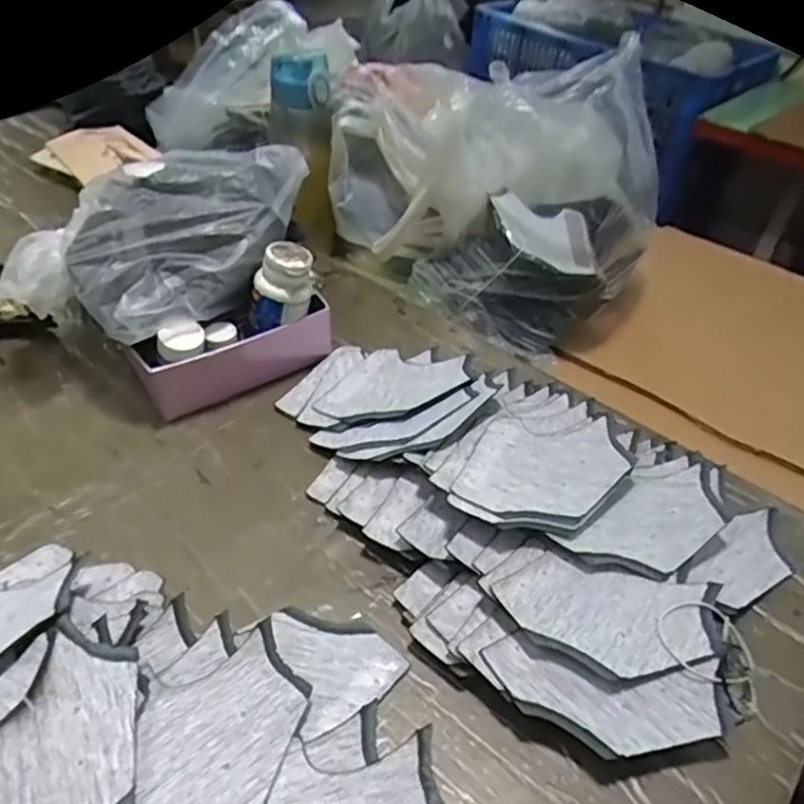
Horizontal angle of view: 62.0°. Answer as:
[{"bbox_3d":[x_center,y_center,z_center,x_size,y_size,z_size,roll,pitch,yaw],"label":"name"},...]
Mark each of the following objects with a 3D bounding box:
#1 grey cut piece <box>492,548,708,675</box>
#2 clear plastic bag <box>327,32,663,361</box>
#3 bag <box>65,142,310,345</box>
[{"bbox_3d":[0.128,0.134,0.424,0.132,0.008,0.072,11,41,2],"label":"grey cut piece"},{"bbox_3d":[0.080,-0.248,0.722,0.348,0.235,0.214,31,48,26],"label":"clear plastic bag"},{"bbox_3d":[-0.173,-0.148,0.572,0.220,0.088,0.115,-30,53,-34],"label":"bag"}]

